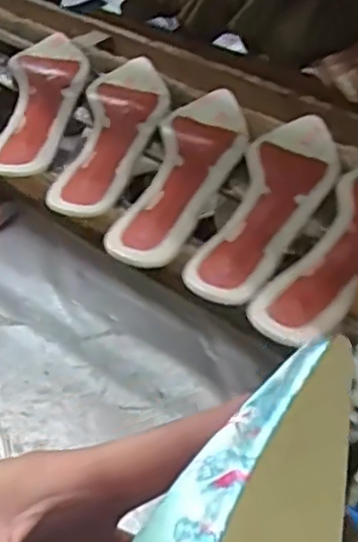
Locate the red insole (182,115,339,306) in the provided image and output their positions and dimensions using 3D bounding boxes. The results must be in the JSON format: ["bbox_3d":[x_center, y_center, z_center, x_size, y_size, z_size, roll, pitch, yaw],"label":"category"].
[{"bbox_3d":[0.083,-0.066,0.600,0.075,0.017,0.255,16,49,16],"label":"red insole"}]

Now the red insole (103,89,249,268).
[{"bbox_3d":[0.009,-0.091,0.620,0.077,0.020,0.252,10,47,11],"label":"red insole"}]

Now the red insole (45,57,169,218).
[{"bbox_3d":[-0.059,-0.137,0.673,0.078,0.020,0.260,5,46,6],"label":"red insole"}]

